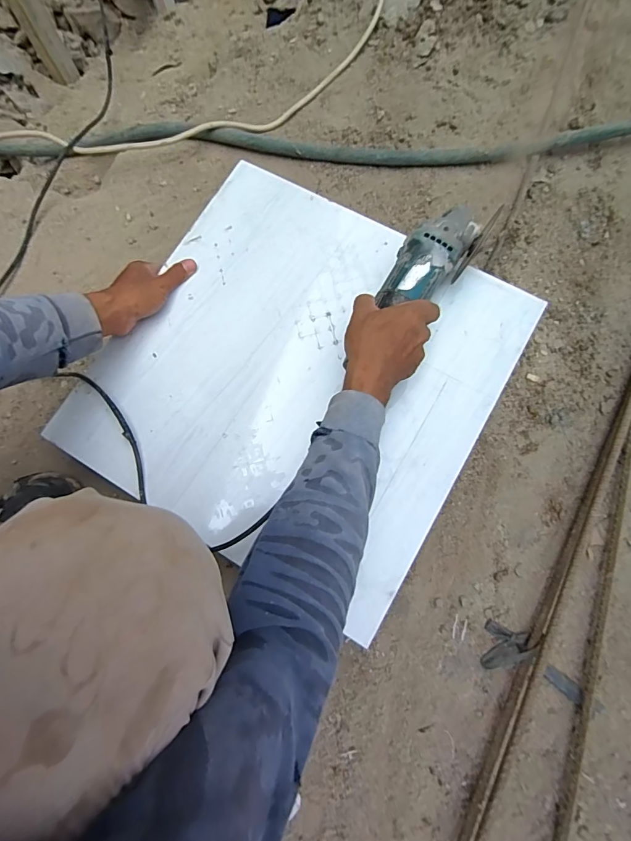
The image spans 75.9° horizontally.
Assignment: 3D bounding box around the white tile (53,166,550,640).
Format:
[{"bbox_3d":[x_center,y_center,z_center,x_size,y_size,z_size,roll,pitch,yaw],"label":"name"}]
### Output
[{"bbox_3d":[-0.025,-0.068,0.544,0.492,0.012,0.488,29,80,8],"label":"white tile"}]

